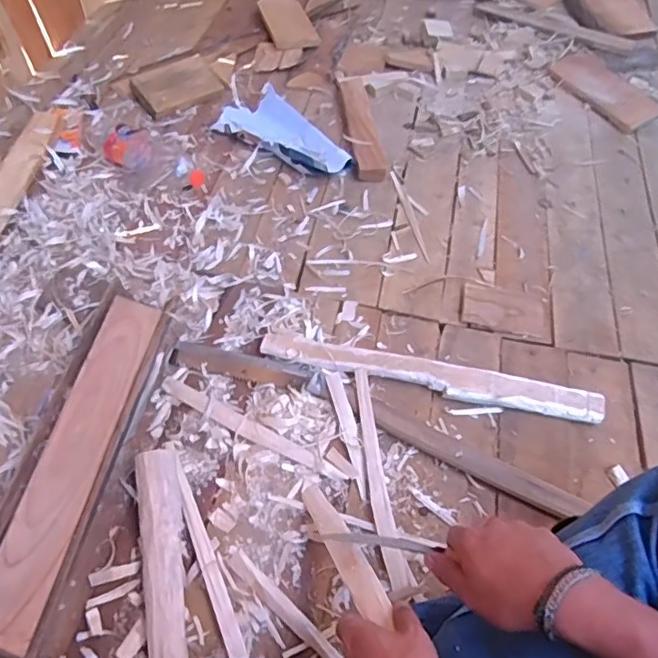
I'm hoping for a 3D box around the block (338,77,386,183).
[{"bbox_3d":[0.058,-0.387,1.070,0.049,0.035,0.309,-4,55,-6],"label":"block"}]

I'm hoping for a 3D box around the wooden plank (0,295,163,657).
[{"bbox_3d":[-0.268,0.123,0.621,0.061,0.019,0.391,8,55,2],"label":"wooden plank"}]

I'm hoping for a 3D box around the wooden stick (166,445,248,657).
[{"bbox_3d":[-0.135,0.225,0.605,0.019,0.012,0.236,-20,59,-16],"label":"wooden stick"}]

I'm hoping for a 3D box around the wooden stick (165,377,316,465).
[{"bbox_3d":[-0.112,0.112,0.694,0.211,0.007,0.022,26,57,14],"label":"wooden stick"}]

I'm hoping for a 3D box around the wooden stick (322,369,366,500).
[{"bbox_3d":[0.024,0.120,0.698,0.020,0.006,0.164,-19,62,2],"label":"wooden stick"}]

